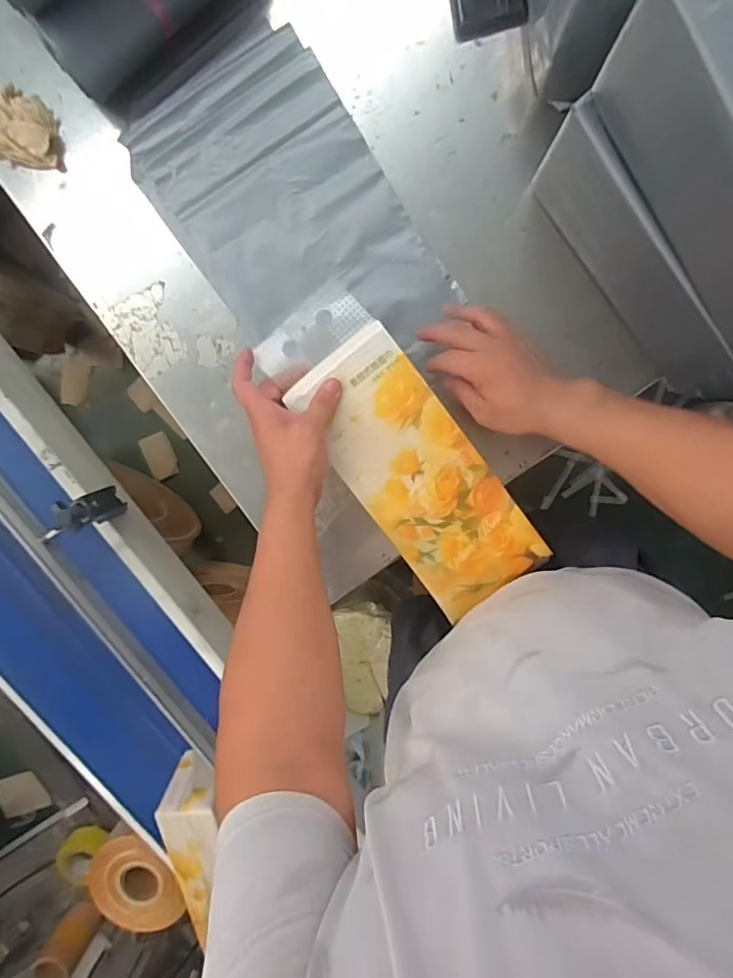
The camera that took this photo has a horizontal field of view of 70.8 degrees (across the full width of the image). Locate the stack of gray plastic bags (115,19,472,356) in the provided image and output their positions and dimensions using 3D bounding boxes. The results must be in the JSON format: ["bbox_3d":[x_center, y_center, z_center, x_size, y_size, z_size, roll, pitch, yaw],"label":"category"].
[{"bbox_3d":[-0.083,-0.304,0.588,0.231,0.020,0.367,-32,94,6],"label":"stack of gray plastic bags"}]

